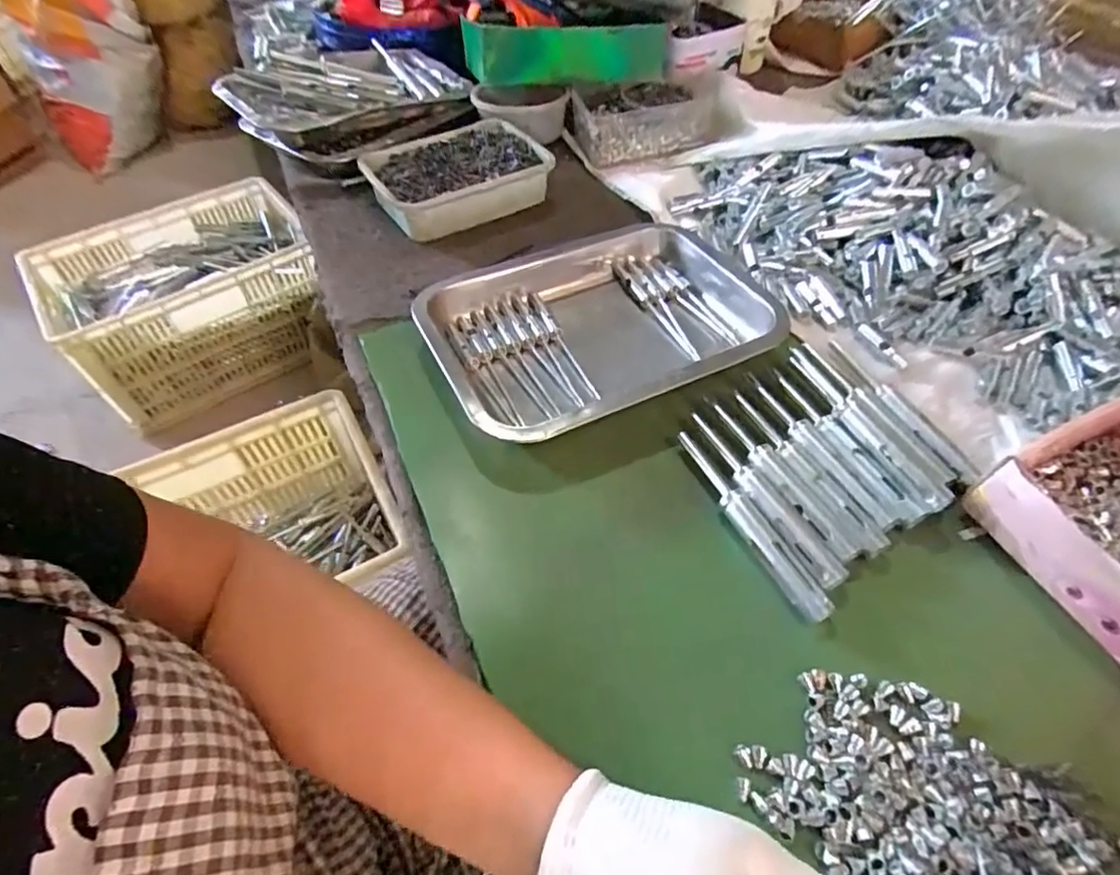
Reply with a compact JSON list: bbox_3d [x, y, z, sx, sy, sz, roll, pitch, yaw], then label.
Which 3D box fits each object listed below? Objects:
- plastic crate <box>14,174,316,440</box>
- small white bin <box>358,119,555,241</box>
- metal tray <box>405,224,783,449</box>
[{"bbox_3d":[-0.733,-0.272,1.226,0.468,0.282,0.317,-28,57,-20],"label":"plastic crate"},{"bbox_3d":[-0.109,-0.275,0.622,0.182,0.041,0.137,-33,59,-22],"label":"small white bin"},{"bbox_3d":[0.036,-0.090,0.478,0.271,0.048,0.194,-22,55,-15],"label":"metal tray"}]

